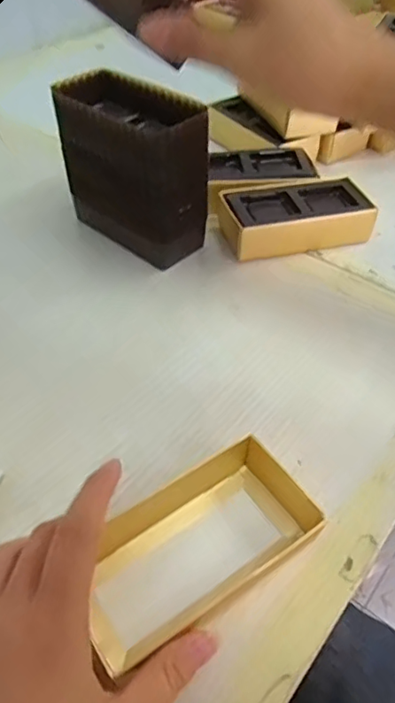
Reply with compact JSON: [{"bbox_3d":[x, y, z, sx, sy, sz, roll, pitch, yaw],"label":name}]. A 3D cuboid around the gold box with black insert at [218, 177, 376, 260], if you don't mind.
[{"bbox_3d":[0.078,-0.107,0.444,0.113,0.032,0.061,-10,47,-10],"label":"gold box with black insert"}]

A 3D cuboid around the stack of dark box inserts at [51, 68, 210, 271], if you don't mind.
[{"bbox_3d":[-0.047,-0.140,0.418,0.122,0.109,0.059,33,54,27],"label":"stack of dark box inserts"}]

